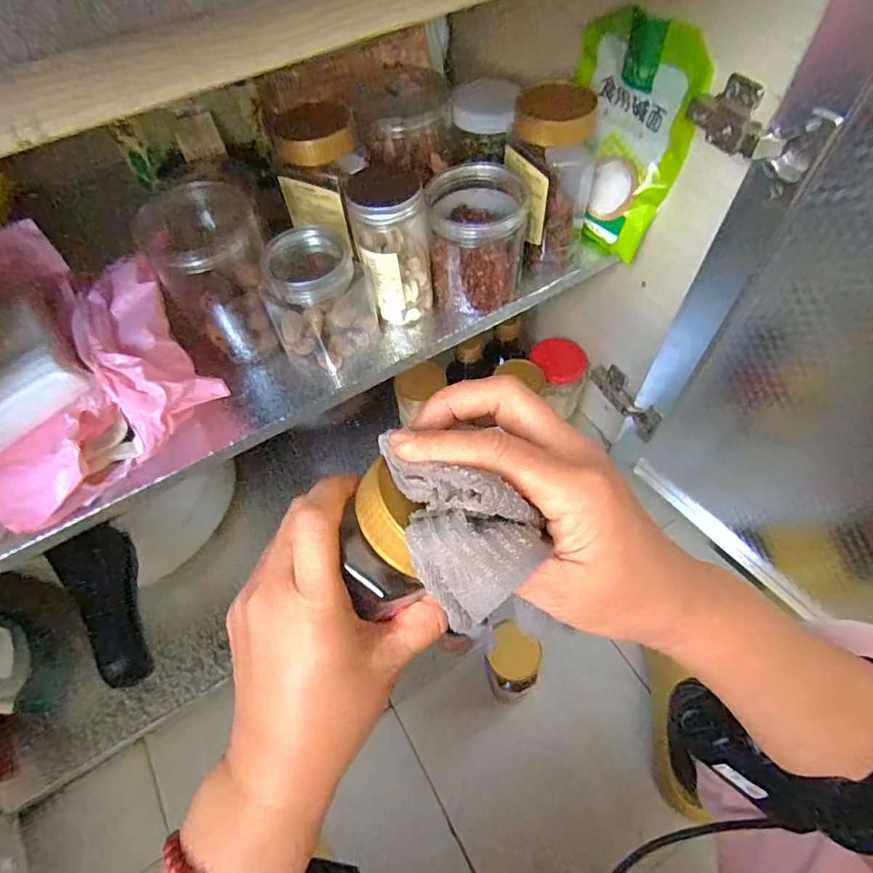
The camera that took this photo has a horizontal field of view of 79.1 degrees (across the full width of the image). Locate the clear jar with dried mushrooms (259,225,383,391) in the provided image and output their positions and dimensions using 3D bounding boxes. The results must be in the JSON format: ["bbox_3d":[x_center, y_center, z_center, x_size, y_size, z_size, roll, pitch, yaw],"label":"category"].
[{"bbox_3d":[-0.092,-0.102,0.433,0.085,0.100,0.076,-20,61,-9],"label":"clear jar with dried mushrooms"}]

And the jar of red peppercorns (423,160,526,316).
[{"bbox_3d":[0.034,-0.175,0.463,0.079,0.099,0.084,-1,60,2],"label":"jar of red peppercorns"}]

